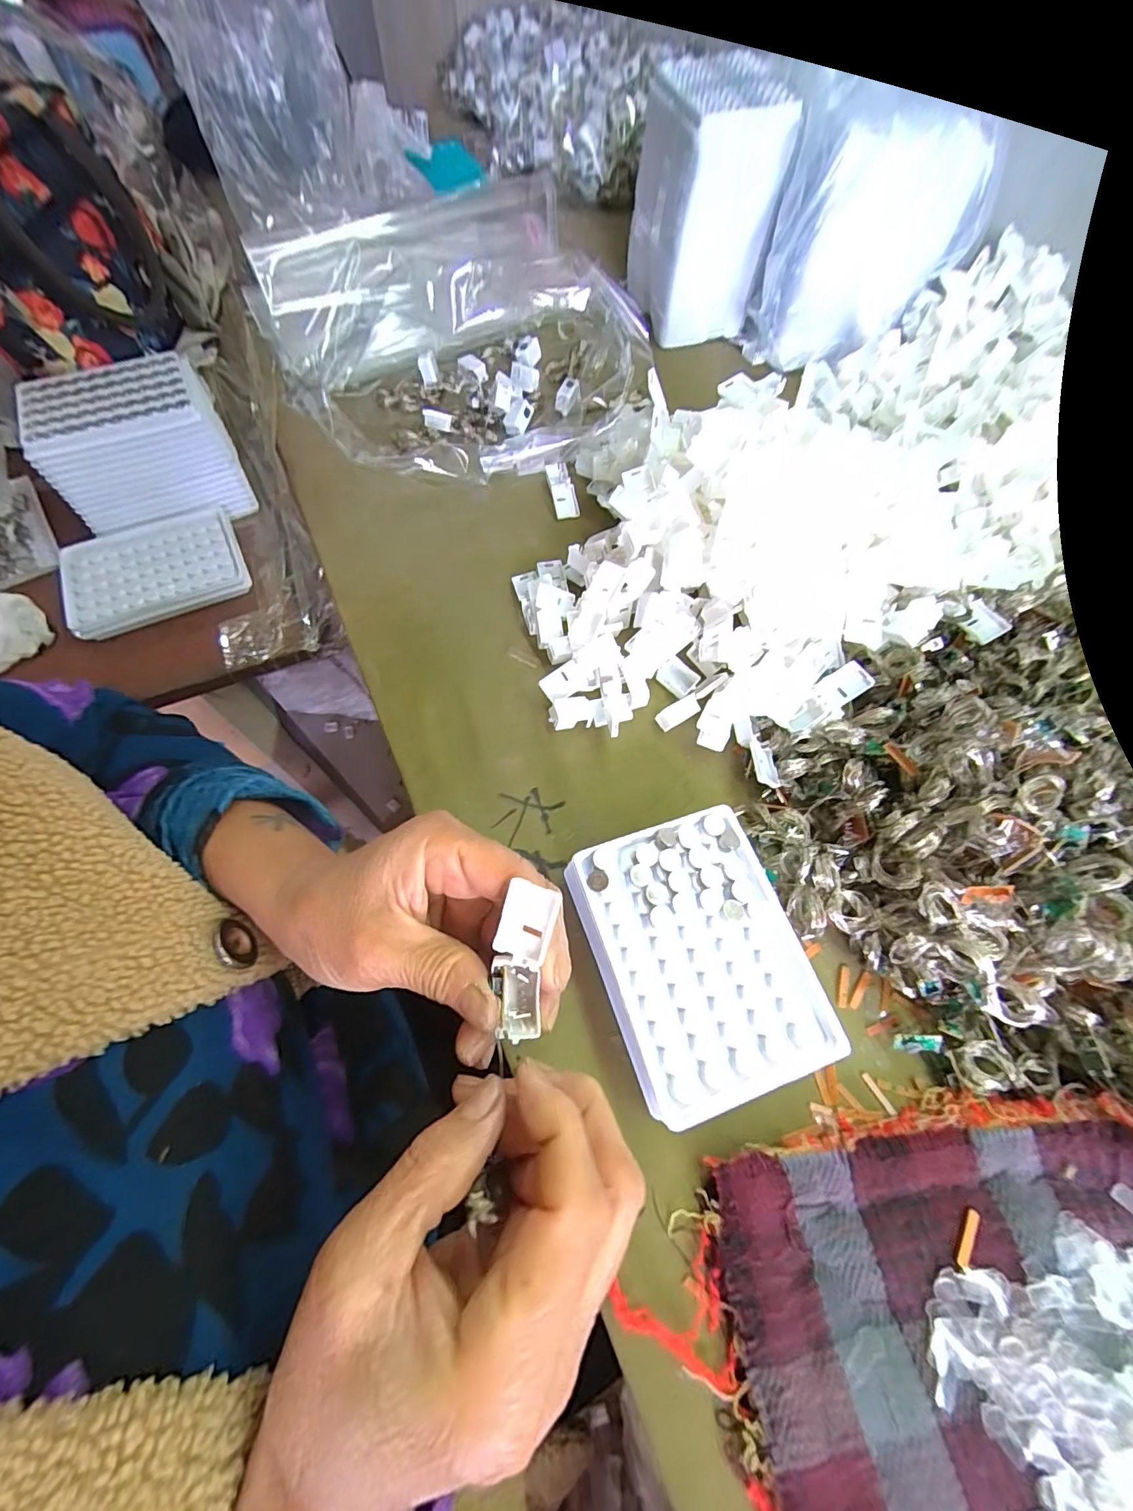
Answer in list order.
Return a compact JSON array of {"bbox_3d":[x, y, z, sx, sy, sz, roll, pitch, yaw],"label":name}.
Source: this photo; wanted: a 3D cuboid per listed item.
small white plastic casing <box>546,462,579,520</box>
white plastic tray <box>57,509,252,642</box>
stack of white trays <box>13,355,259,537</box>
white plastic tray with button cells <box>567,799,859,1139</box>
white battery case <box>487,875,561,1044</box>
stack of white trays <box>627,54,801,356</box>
[{"bbox_3d":[-0.004,-0.228,0.433,0.021,0.010,0.056,-11,65,-5],"label":"small white plastic casing"},{"bbox_3d":[-0.345,-0.153,0.426,0.133,0.018,0.094,-24,67,-11],"label":"white plastic tray"},{"bbox_3d":[-0.361,-0.263,0.435,0.137,0.080,0.102,-18,66,-9],"label":"stack of white trays"},{"bbox_3d":[0.067,0.102,0.264,0.100,0.034,0.128,-18,66,-9],"label":"white plastic tray with button cells"},{"bbox_3d":[-0.016,0.074,0.184,0.019,0.013,0.054,7,96,3],"label":"white battery case"},{"bbox_3d":[0.130,-0.533,0.507,0.093,0.174,0.139,-16,66,-11],"label":"stack of white trays"}]

